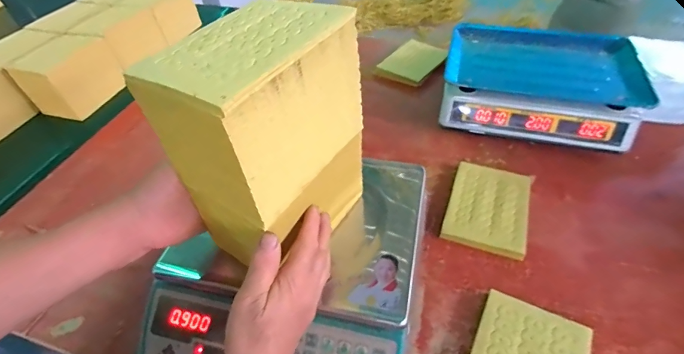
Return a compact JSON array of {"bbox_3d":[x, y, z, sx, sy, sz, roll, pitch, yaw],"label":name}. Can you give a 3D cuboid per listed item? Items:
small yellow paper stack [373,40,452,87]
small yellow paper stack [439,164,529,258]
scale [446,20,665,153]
[{"bbox_3d":[0.166,-0.271,0.870,0.118,0.018,0.142,33,58,30],"label":"small yellow paper stack"},{"bbox_3d":[0.230,0.045,0.576,0.114,0.016,0.160,14,50,17],"label":"small yellow paper stack"},{"bbox_3d":[0.370,-0.182,0.708,0.329,0.100,0.252,11,49,17],"label":"scale"}]

